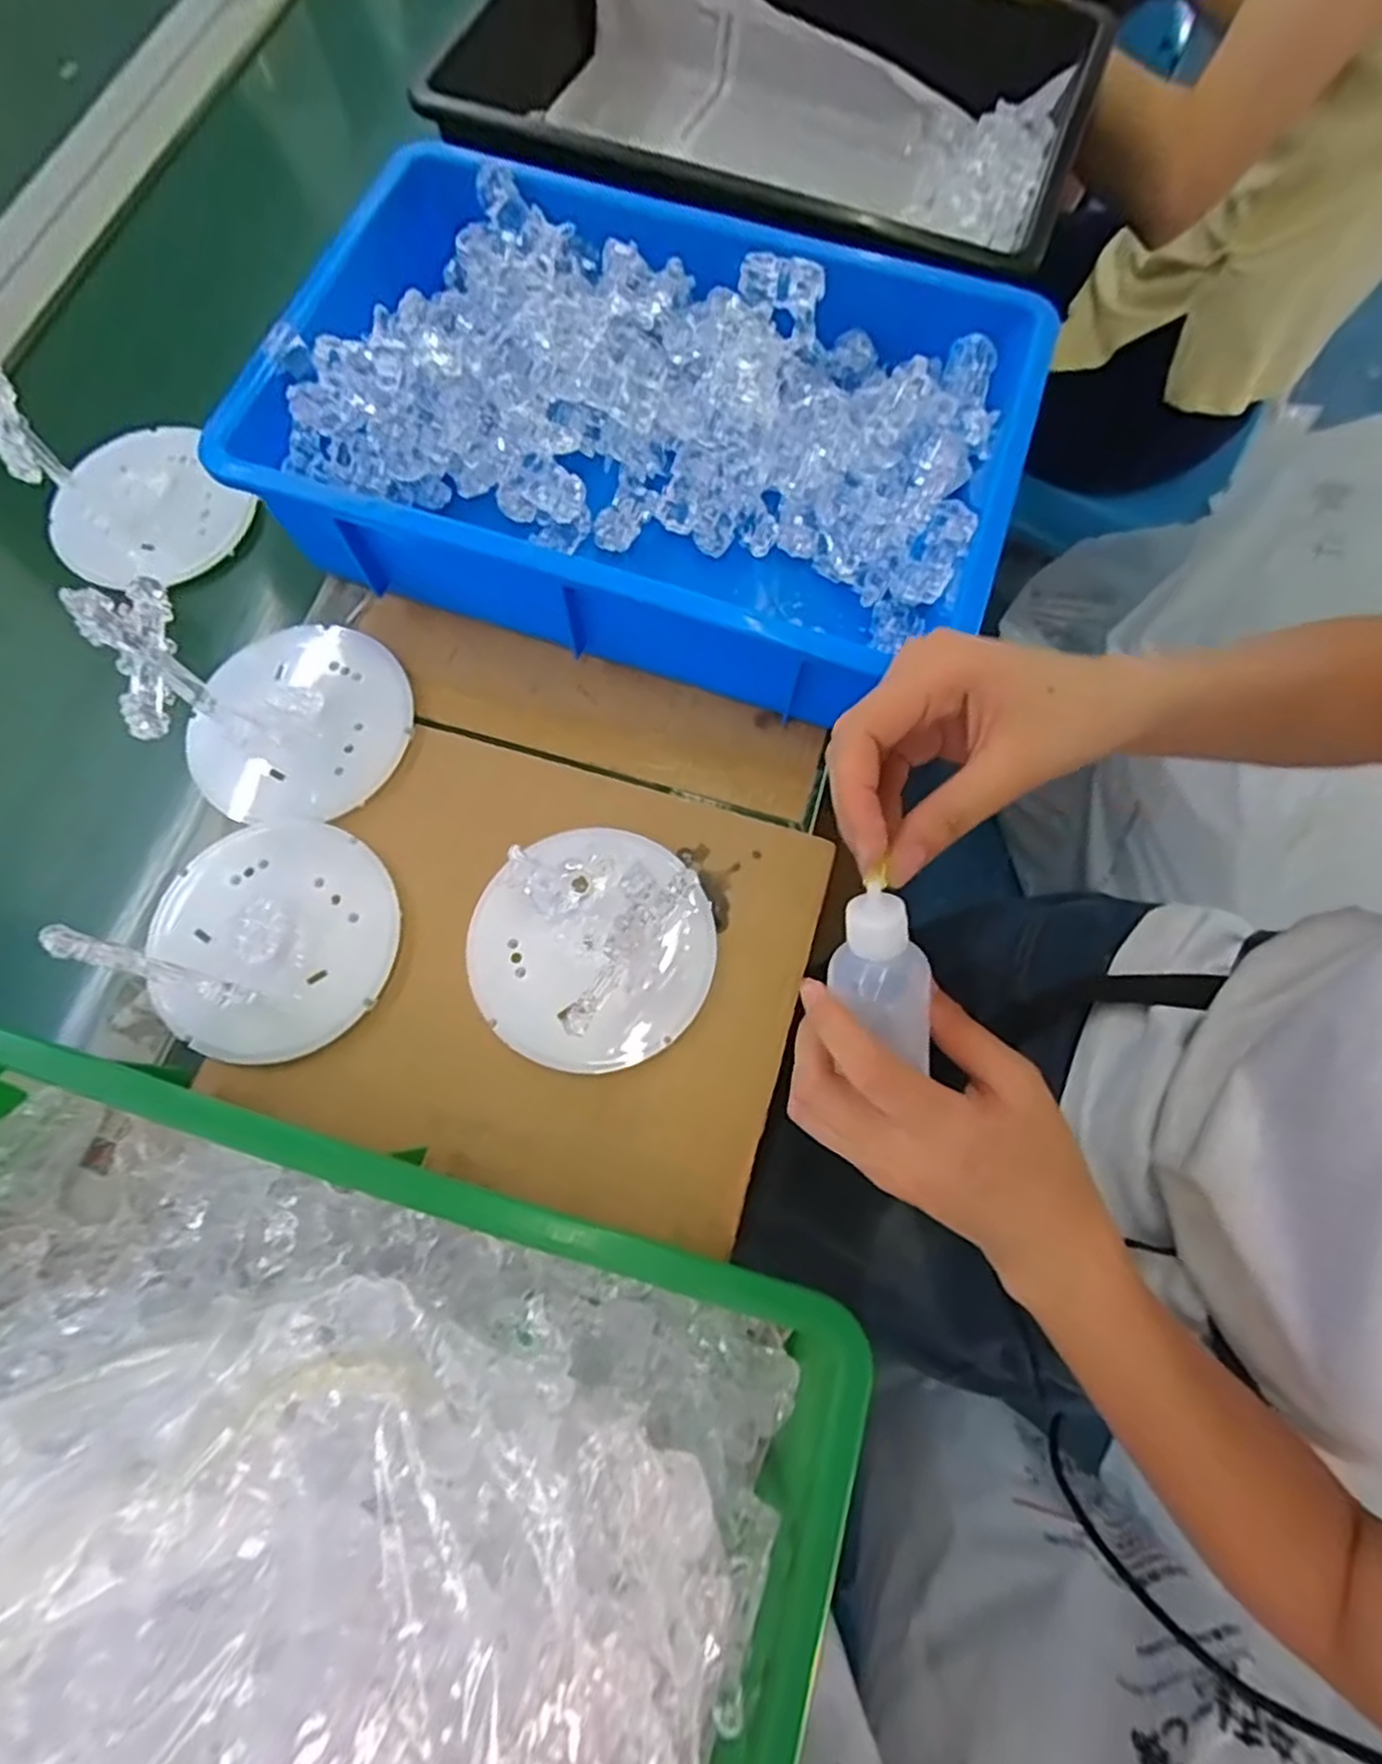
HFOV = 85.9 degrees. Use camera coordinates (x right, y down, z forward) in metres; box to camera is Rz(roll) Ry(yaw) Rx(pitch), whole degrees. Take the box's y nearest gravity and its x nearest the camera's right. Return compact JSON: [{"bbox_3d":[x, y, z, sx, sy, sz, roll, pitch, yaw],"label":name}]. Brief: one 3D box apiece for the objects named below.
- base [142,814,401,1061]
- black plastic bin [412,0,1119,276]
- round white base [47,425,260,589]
[{"bbox_3d":[-0.226,0.029,0.398,0.126,0.017,0.125,0,73,0],"label":"base"},{"bbox_3d":[0.051,-0.523,0.539,0.405,0.114,0.281,19,74,6],"label":"black plastic bin"},{"bbox_3d":[-0.362,-0.246,0.491,0.116,0.029,0.114,1,81,-7],"label":"round white base"}]

